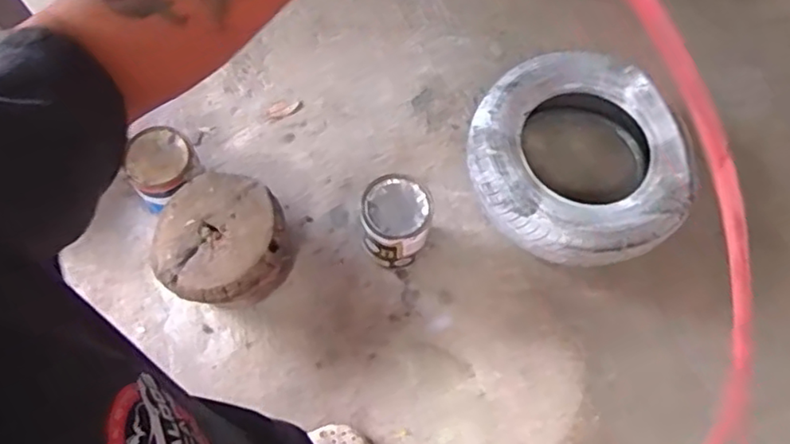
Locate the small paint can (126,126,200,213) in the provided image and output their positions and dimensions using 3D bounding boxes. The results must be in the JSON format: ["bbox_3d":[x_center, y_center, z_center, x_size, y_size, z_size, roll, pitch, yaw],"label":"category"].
[{"bbox_3d":[-0.538,-0.105,1.450,0.170,0.177,0.178,1,69,-1],"label":"small paint can"}]

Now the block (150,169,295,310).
[{"bbox_3d":[-0.379,0.069,1.385,0.251,0.263,0.271,1,69,-1],"label":"block"}]

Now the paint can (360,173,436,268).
[{"bbox_3d":[0.003,0.004,1.453,0.154,0.212,0.160,1,69,-1],"label":"paint can"}]

